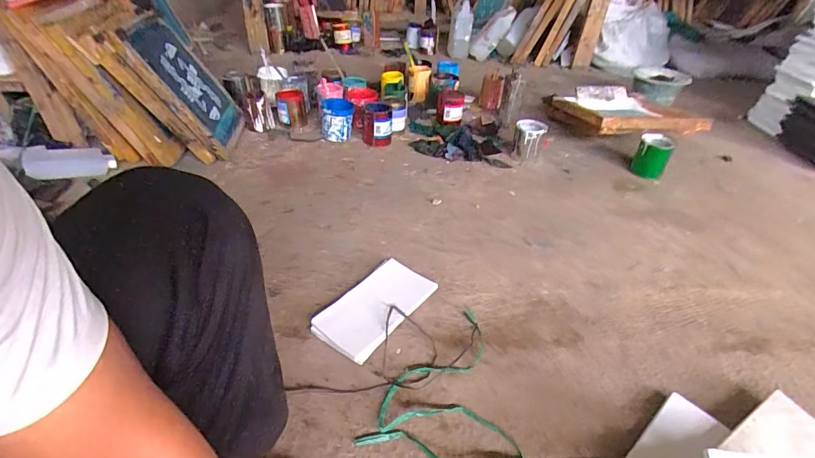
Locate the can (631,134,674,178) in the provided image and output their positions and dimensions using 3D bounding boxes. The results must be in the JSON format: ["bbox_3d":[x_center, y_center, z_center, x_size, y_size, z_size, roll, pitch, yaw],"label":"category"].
[{"bbox_3d":[0.858,-0.254,1.392,0.102,0.131,0.088,23,44,27],"label":"can"}]

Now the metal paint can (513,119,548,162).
[{"bbox_3d":[0.448,-0.330,1.467,0.109,0.129,0.123,16,41,20],"label":"metal paint can"}]

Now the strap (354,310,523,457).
[{"bbox_3d":[0.092,0.283,0.754,0.259,0.017,0.334,11,40,15],"label":"strap"}]

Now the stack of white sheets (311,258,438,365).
[{"bbox_3d":[-0.073,0.170,0.888,0.154,0.024,0.266,25,45,29],"label":"stack of white sheets"}]

